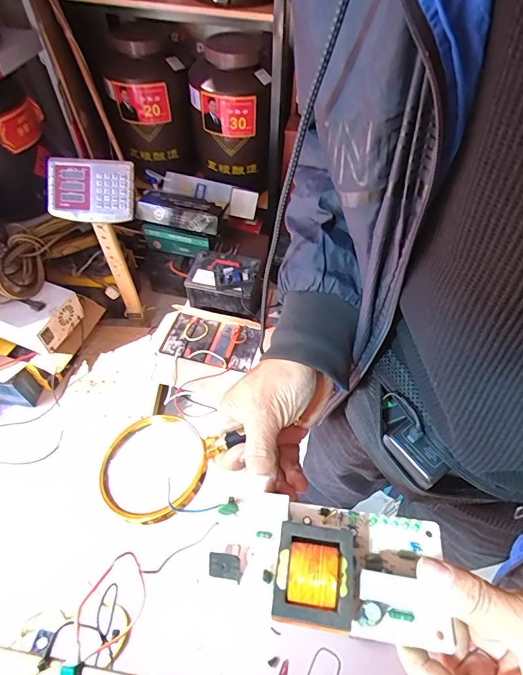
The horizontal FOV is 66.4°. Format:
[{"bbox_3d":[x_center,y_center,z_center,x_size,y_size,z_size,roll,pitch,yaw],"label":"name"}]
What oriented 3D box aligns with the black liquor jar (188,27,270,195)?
[{"bbox_3d":[-0.116,-0.837,1.505,0.319,0.438,0.297,9,54,6],"label":"black liquor jar"}]

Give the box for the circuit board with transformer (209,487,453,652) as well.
[{"bbox_3d":[0.046,0.148,0.267,0.154,0.041,0.080,7,54,4],"label":"circuit board with transformer"}]

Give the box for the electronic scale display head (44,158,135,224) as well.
[{"bbox_3d":[-0.485,-0.418,1.143,0.239,0.168,0.053,-3,19,-13],"label":"electronic scale display head"}]

